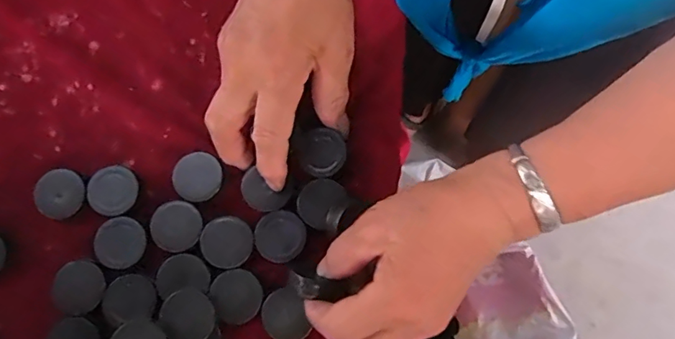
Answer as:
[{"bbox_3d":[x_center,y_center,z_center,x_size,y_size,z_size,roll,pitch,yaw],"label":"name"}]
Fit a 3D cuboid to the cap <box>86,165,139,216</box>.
[{"bbox_3d":[-0.145,0.013,0.323,0.030,0.006,0.032,0,77,-1],"label":"cap"}]

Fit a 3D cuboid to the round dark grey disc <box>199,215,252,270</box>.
[{"bbox_3d":[-0.070,0.045,0.314,0.032,0.004,0.032,0,77,-1],"label":"round dark grey disc"}]

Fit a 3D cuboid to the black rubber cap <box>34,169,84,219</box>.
[{"bbox_3d":[-0.179,0.016,0.324,0.031,0.013,0.030,0,77,-1],"label":"black rubber cap"}]

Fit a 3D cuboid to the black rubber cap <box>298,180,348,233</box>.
[{"bbox_3d":[-0.010,0.021,0.320,0.031,0.009,0.032,0,77,-1],"label":"black rubber cap"}]

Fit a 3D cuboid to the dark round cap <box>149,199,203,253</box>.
[{"bbox_3d":[-0.102,0.036,0.317,0.032,0.004,0.031,0,77,-1],"label":"dark round cap"}]

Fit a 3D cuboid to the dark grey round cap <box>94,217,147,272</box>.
[{"bbox_3d":[-0.137,0.045,0.313,0.030,0.004,0.032,0,77,-1],"label":"dark grey round cap"}]

